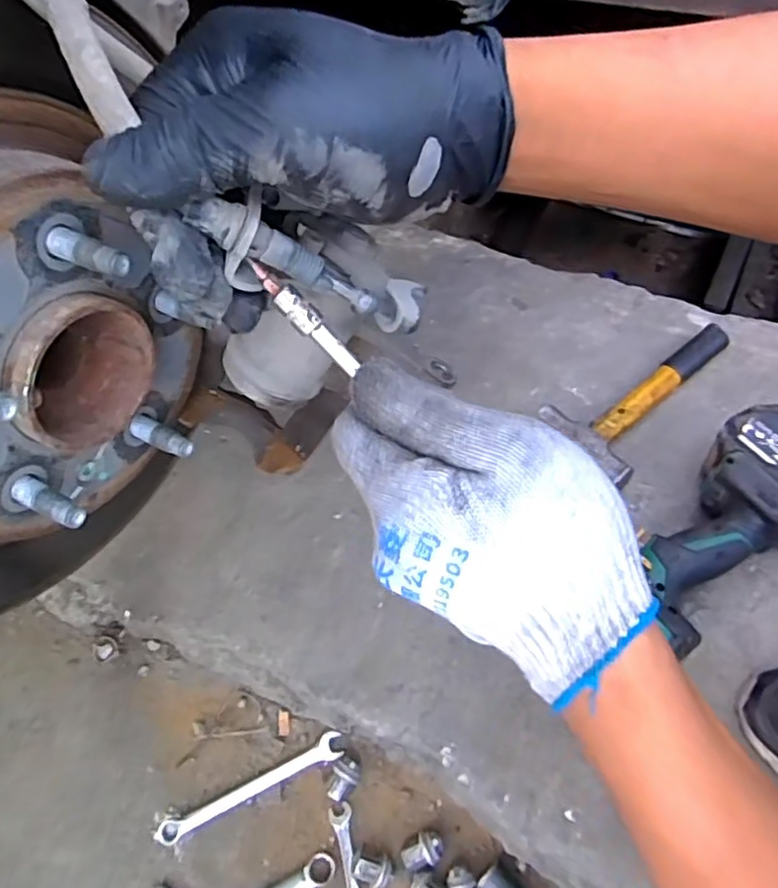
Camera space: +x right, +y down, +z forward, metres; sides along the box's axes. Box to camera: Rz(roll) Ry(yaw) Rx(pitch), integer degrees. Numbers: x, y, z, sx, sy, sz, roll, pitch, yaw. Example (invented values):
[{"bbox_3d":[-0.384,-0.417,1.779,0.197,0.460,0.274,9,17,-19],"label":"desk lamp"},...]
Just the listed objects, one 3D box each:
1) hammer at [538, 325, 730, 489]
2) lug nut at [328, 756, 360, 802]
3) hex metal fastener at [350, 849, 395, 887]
[{"bbox_3d":[0.284,-0.064,0.728,0.108,0.035,0.261,38,66,24],"label":"hammer"},{"bbox_3d":[-0.040,0.308,0.595,0.024,0.021,0.035,12,55,10],"label":"lug nut"},{"bbox_3d":[-0.015,0.362,0.552,0.037,0.018,0.027,6,54,6],"label":"hex metal fastener"}]

